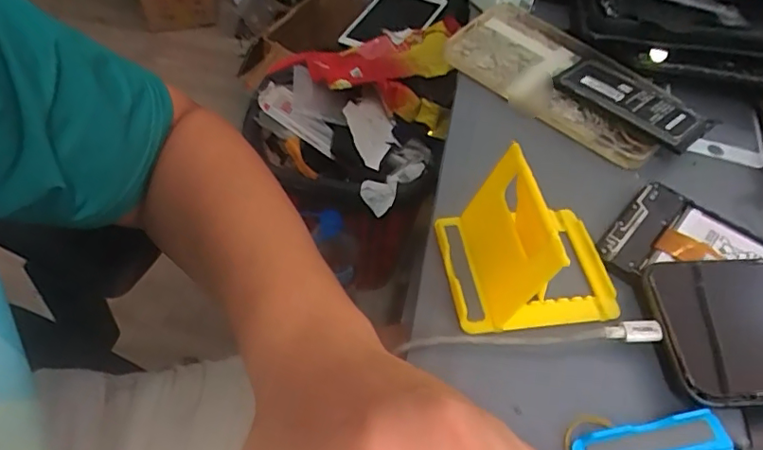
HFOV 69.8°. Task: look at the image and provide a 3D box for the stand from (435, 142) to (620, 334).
[{"bbox_3d":[0.076,0.005,0.261,0.083,0.054,0.073,-5,52,-10],"label":"stand"}]

